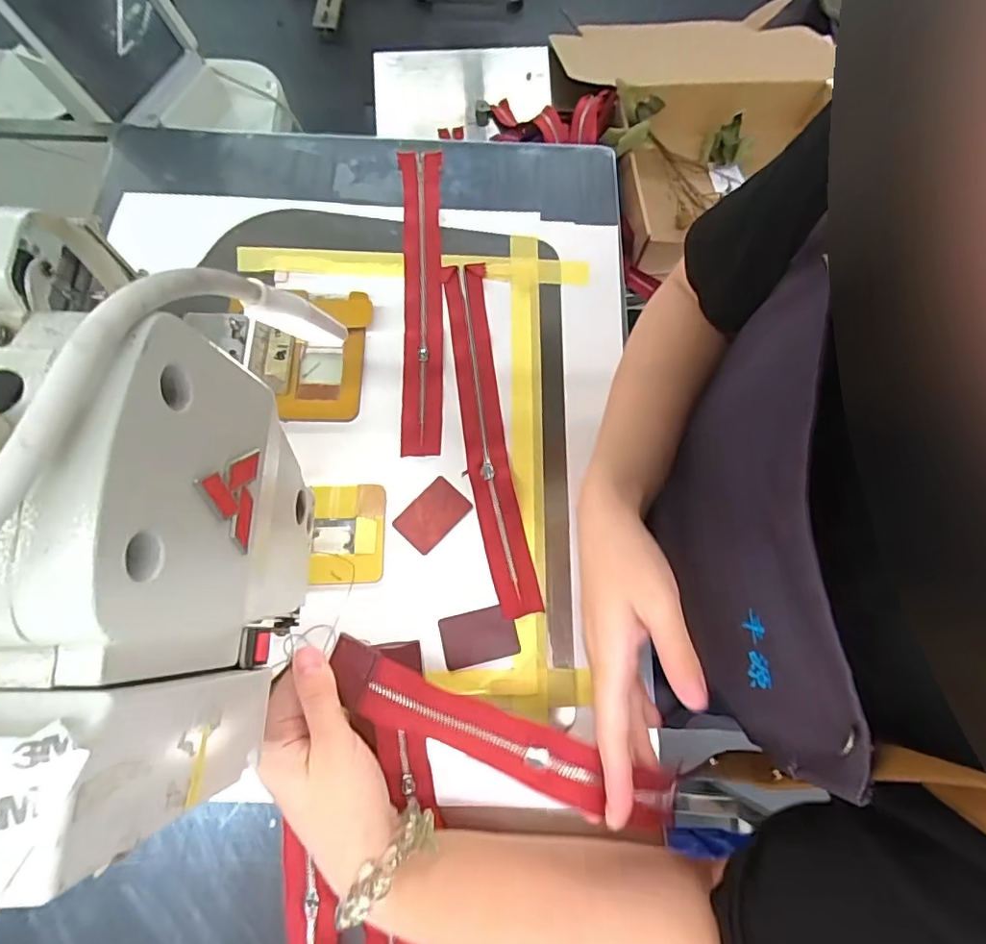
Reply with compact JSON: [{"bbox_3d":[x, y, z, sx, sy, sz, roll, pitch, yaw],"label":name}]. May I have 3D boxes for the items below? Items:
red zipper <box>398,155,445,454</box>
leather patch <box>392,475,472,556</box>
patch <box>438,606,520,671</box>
[{"bbox_3d":[-0.060,-0.156,0.456,0.034,0.008,0.296,-2,72,1],"label":"red zipper"},{"bbox_3d":[-0.044,0.031,0.395,0.035,0.004,0.051,42,76,11],"label":"leather patch"},{"bbox_3d":[-0.009,0.114,0.375,0.051,0.005,0.035,-12,74,-5],"label":"patch"}]

